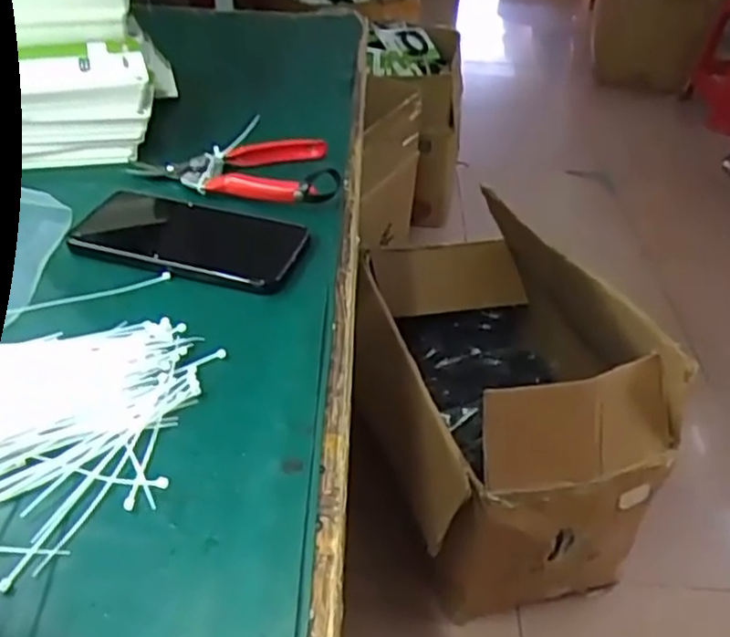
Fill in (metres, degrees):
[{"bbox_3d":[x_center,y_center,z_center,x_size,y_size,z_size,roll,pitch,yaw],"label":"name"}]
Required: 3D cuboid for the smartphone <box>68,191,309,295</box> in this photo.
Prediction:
[{"bbox_3d":[-0.123,-0.059,0.506,0.160,0.009,0.081,13,40,10],"label":"smartphone"}]

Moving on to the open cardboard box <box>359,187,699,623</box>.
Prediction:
[{"bbox_3d":[0.209,0.101,1.200,0.417,0.401,0.610,-6,40,-12],"label":"open cardboard box"}]

